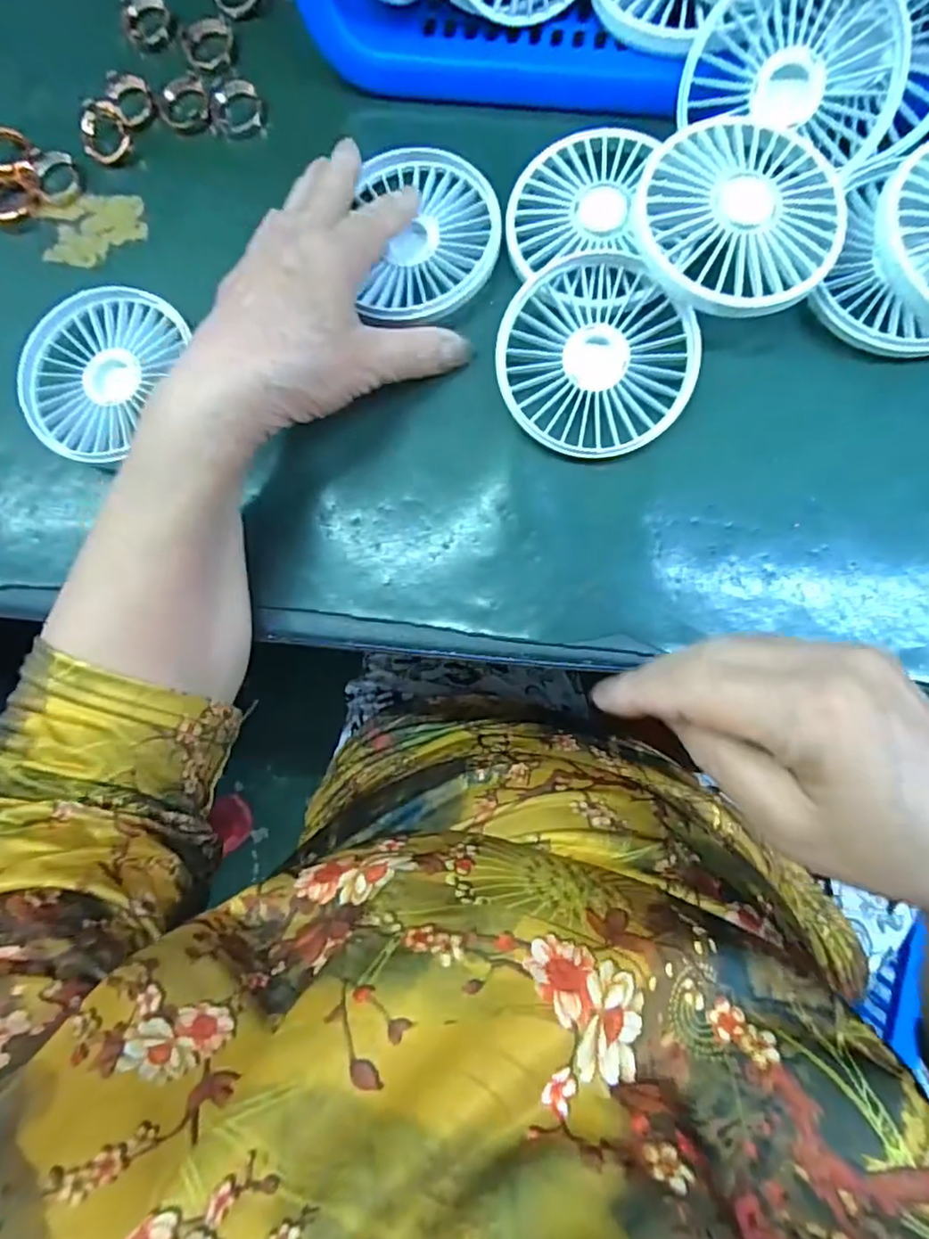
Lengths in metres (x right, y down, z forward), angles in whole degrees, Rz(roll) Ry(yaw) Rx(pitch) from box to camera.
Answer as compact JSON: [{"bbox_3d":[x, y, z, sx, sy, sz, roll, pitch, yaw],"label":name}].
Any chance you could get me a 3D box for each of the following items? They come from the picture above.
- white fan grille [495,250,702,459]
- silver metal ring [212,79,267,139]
[{"bbox_3d":[0.061,-0.121,0.288,0.086,0.015,0.087,7,85,7],"label":"white fan grille"},{"bbox_3d":[-0.119,-0.269,0.330,0.026,0.008,0.026,-1,84,7],"label":"silver metal ring"}]

